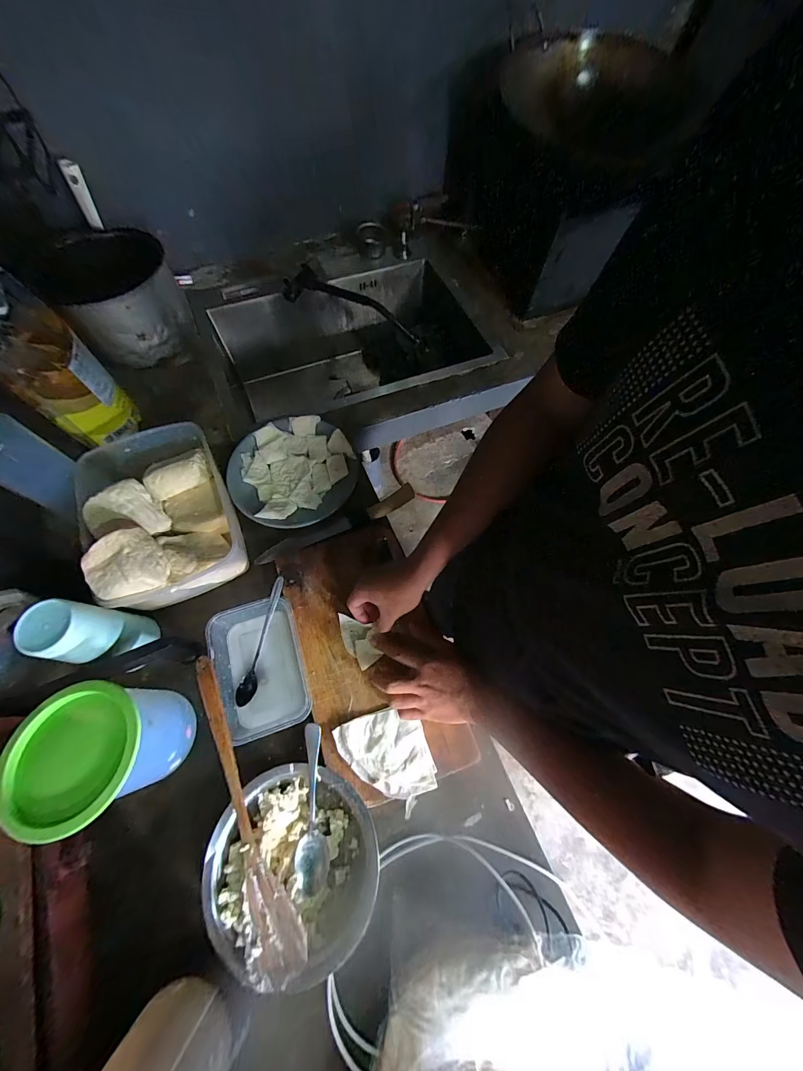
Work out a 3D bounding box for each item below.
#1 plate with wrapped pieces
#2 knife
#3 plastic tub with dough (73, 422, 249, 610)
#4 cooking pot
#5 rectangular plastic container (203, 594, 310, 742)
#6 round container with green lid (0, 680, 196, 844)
[{"bbox_3d":[-0.187,-0.112,0.630,0.210,0.036,0.200,0,67,-1],"label":"plate with wrapped pieces"},{"bbox_3d":[-0.103,-0.018,0.602,0.279,0.013,0.035,-26,70,-12],"label":"knife"},{"bbox_3d":[-0.362,-0.039,0.531,0.185,0.108,0.260,-25,70,-11],"label":"plastic tub with dough"},{"bbox_3d":[-0.536,-0.453,0.703,0.206,0.154,0.204,-35,72,-15],"label":"cooking pot"},{"bbox_3d":[-0.193,0.182,0.504,0.113,0.050,0.168,-19,69,-9],"label":"rectangular plastic container"},{"bbox_3d":[-0.316,0.232,0.400,0.111,0.138,0.120,0,67,-1],"label":"round container with green lid"}]

